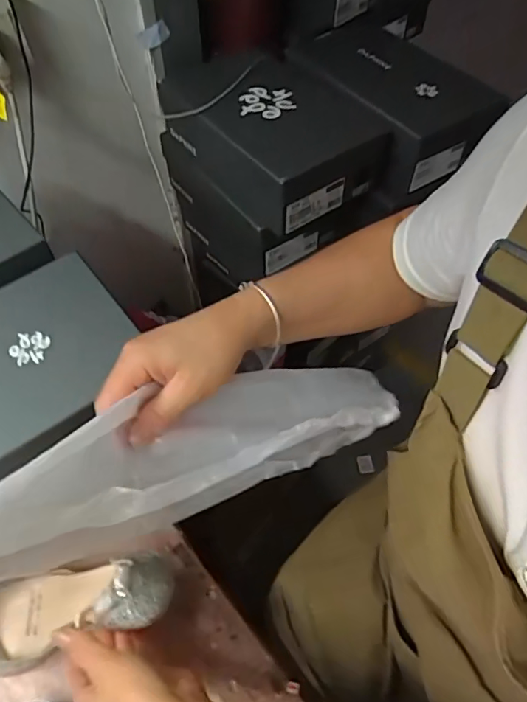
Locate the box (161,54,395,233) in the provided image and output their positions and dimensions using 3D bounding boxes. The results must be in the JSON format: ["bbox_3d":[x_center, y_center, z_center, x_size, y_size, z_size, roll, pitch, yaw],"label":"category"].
[{"bbox_3d":[0.007,-0.315,0.754,0.214,0.093,0.288,-28,59,-19],"label":"box"}]

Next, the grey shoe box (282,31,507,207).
[{"bbox_3d":[0.191,-0.391,0.816,0.193,0.112,0.321,-22,57,-15],"label":"grey shoe box"}]

